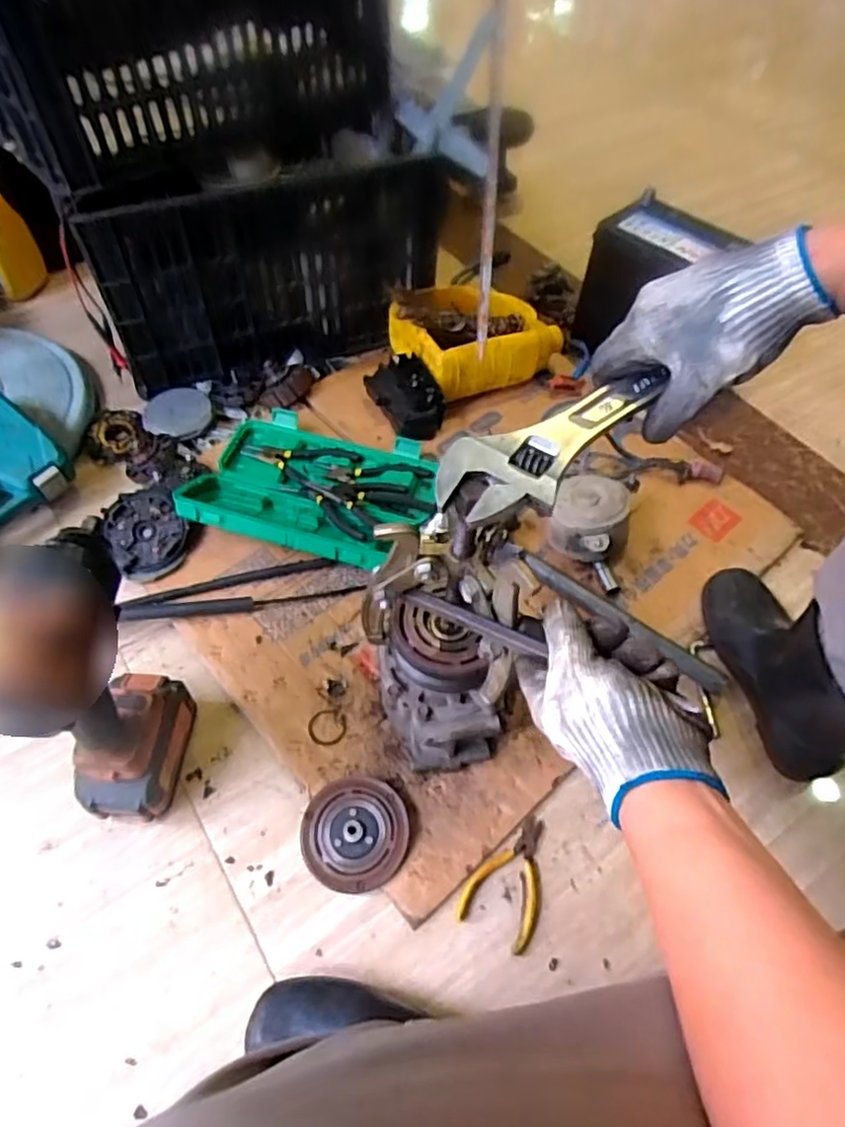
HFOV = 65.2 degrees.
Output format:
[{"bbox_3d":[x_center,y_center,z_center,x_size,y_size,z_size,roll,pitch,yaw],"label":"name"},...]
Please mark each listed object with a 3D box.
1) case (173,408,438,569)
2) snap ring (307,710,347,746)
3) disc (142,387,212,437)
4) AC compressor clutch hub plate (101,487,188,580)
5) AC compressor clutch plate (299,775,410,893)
[{"bbox_3d":[-0.135,-0.098,0.849,0.294,0.066,0.221,15,56,8],"label":"case"},{"bbox_3d":[-0.102,0.175,0.704,0.041,0.004,0.038,1,56,-2],"label":"snap ring"},{"bbox_3d":[-0.353,-0.214,0.941,0.096,0.009,0.090,2,59,-3],"label":"disc"},{"bbox_3d":[-0.340,-0.039,0.820,0.087,0.025,0.114,-32,80,-15],"label":"AC compressor clutch hub plate"},{"bbox_3d":[-0.066,0.263,0.644,0.101,0.021,0.099,1,56,-2],"label":"AC compressor clutch plate"}]

